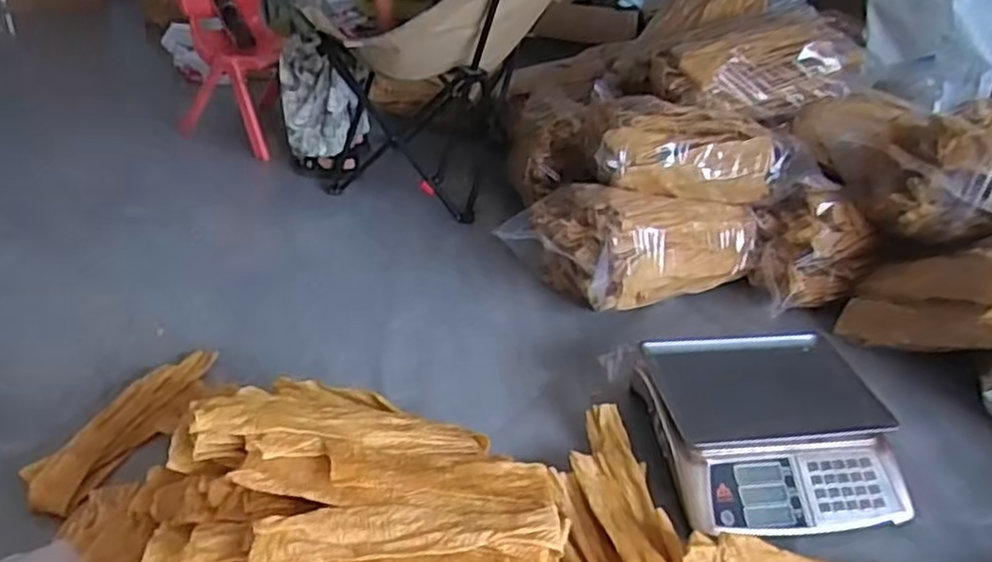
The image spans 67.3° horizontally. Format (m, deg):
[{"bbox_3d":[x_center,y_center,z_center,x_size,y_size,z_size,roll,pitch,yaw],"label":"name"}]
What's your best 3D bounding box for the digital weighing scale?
[{"bbox_3d":[0.418,0.229,1.138,0.351,0.123,0.320,-1,32,-7],"label":"digital weighing scale"}]

